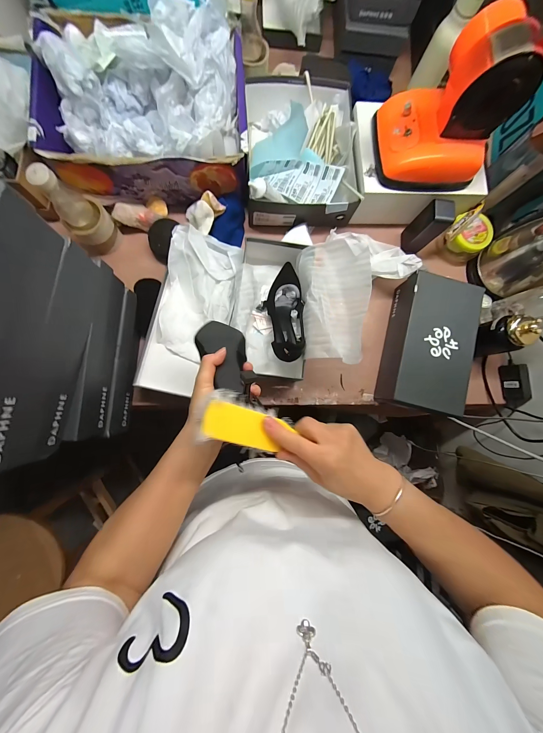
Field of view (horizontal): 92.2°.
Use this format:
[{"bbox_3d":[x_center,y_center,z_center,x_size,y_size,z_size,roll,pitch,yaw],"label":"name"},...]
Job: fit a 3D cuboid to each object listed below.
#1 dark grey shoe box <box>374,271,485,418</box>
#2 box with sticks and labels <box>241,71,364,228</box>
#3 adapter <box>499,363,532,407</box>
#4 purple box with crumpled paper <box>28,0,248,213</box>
[{"bbox_3d":[0.361,-0.047,0.603,0.158,0.104,0.297,14,84,-4],"label":"dark grey shoe box"},{"bbox_3d":[0.063,-0.524,0.631,0.256,0.108,0.343,-3,85,-5],"label":"box with sticks and labels"},{"bbox_3d":[0.607,0.046,0.650,0.031,0.050,0.103,-6,85,-6],"label":"adapter"},{"bbox_3d":[-0.253,-0.536,0.538,0.398,0.194,0.311,5,84,-5],"label":"purple box with crumpled paper"}]

